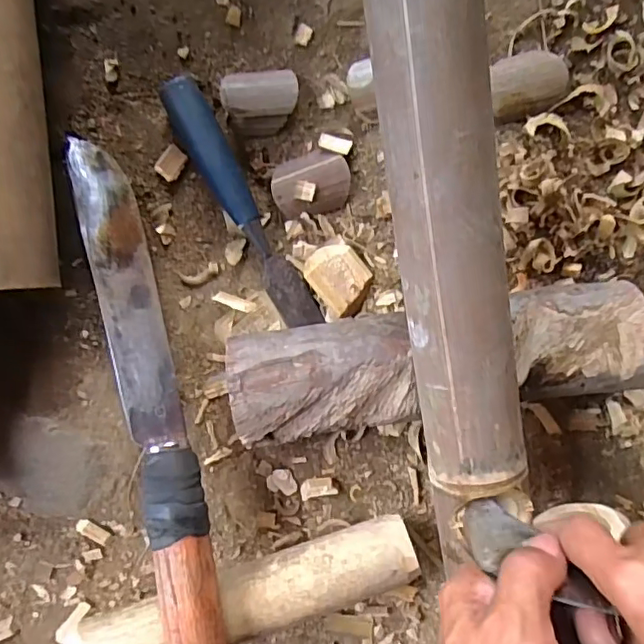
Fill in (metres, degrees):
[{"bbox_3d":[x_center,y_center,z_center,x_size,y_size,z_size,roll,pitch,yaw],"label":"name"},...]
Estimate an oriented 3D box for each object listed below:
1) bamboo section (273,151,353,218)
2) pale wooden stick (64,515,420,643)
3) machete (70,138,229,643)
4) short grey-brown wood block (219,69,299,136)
[{"bbox_3d":[-0.007,-0.095,0.383,0.052,0.010,0.041,-12,97,-2],"label":"bamboo section"},{"bbox_3d":[-0.055,0.193,0.389,0.245,0.052,0.049,-19,97,-1],"label":"pale wooden stick"},{"bbox_3d":[-0.111,0.046,0.361,0.037,0.029,0.335,-15,82,-2],"label":"machete"},{"bbox_3d":[-0.041,-0.147,0.372,0.049,0.016,0.040,-2,96,-3],"label":"short grey-brown wood block"}]

